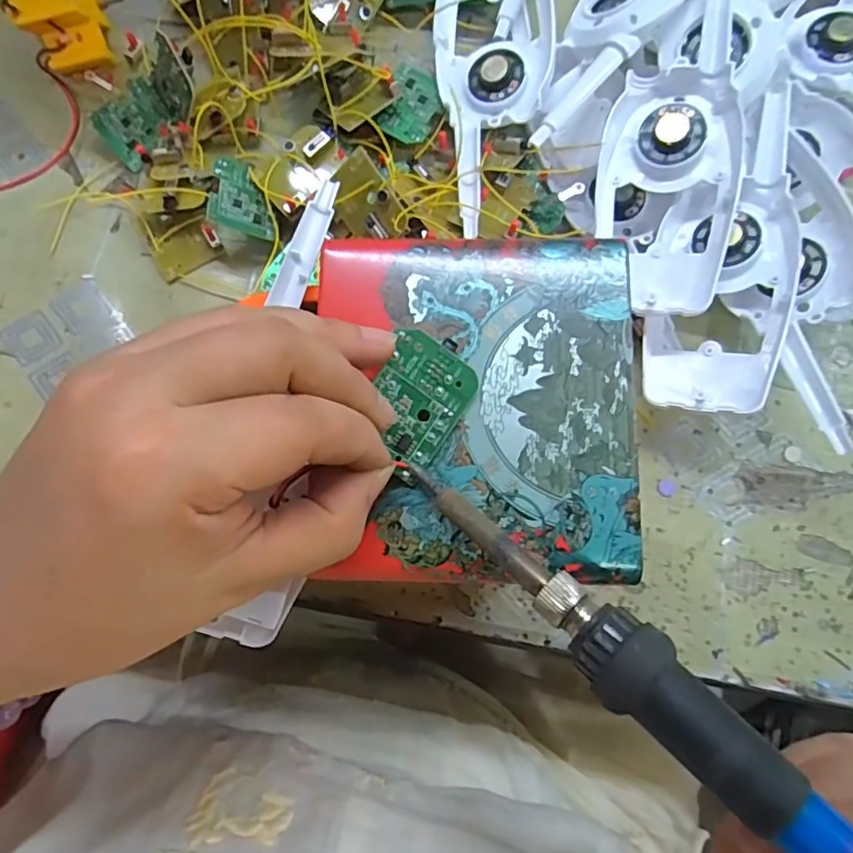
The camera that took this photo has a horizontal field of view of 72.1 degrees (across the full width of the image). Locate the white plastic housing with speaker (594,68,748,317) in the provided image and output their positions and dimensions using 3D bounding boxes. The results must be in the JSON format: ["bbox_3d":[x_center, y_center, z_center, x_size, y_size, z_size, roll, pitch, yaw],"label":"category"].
[{"bbox_3d":[0.108,-0.104,0.259,0.057,0.020,0.109,7,80,2],"label":"white plastic housing with speaker"}]

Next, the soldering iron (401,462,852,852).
[{"bbox_3d":[0.067,0.074,0.132,0.019,0.014,0.208,-46,62,-7],"label":"soldering iron"}]

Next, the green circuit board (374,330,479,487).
[{"bbox_3d":[-0.003,-0.007,0.187,0.029,0.004,0.044,33,85,-14],"label":"green circuit board"}]

